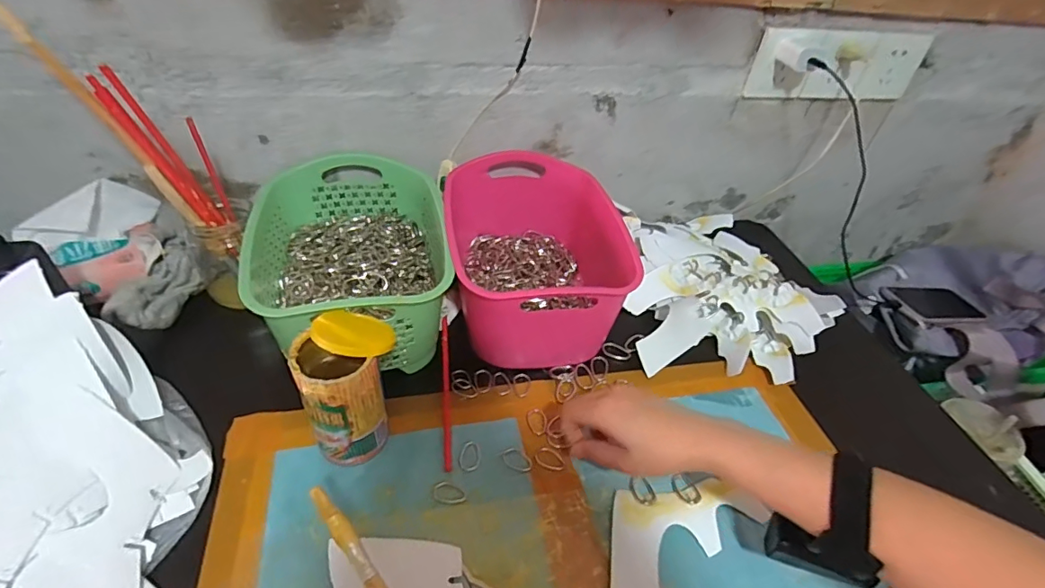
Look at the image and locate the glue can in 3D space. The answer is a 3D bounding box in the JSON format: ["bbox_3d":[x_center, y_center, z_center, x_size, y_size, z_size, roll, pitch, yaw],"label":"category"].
[{"bbox_3d":[-0.147,0.082,0.431,0.079,0.128,0.070,-14,46,-22],"label":"glue can"}]

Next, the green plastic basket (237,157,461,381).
[{"bbox_3d":[-0.184,-0.039,0.561,0.192,0.113,0.256,-3,43,-11],"label":"green plastic basket"}]

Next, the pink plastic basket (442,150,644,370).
[{"bbox_3d":[0.008,-0.050,0.598,0.193,0.119,0.268,-4,43,-12],"label":"pink plastic basket"}]

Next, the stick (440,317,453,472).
[{"bbox_3d":[-0.080,0.093,0.519,0.009,0.004,0.188,-1,43,-10],"label":"stick"}]

